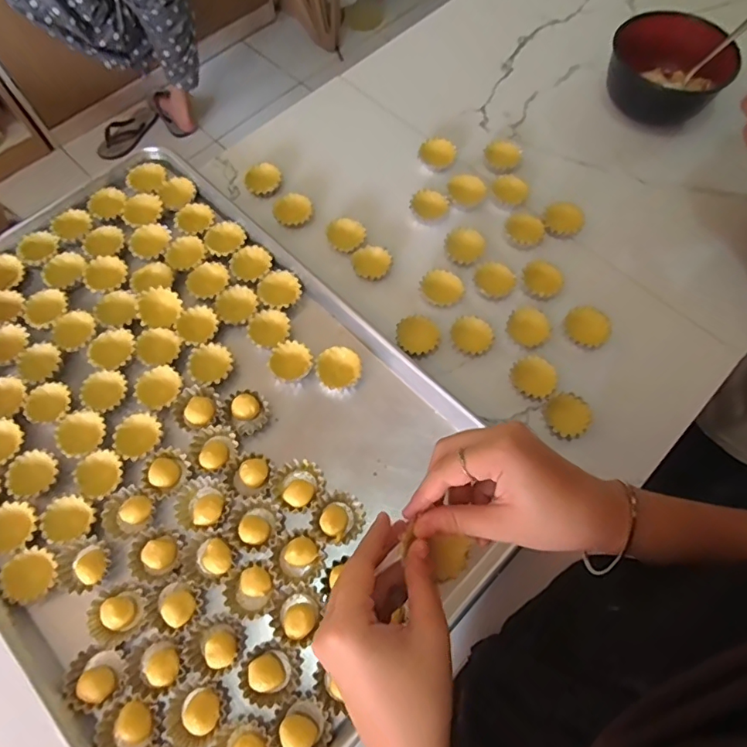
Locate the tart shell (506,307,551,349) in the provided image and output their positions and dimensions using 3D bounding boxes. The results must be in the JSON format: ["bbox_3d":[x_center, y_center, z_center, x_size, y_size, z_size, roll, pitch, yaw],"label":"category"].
[{"bbox_3d":[0.159,-0.047,0.511,0.039,0.013,0.042,0,67,0],"label":"tart shell"}]

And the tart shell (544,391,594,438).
[{"bbox_3d":[0.185,0.040,0.474,0.039,0.012,0.042,0,67,0],"label":"tart shell"}]

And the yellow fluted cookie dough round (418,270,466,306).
[{"bbox_3d":[0.073,-0.091,0.534,0.041,0.010,0.044,0,67,0],"label":"yellow fluted cookie dough round"}]

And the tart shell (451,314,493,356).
[{"bbox_3d":[0.101,-0.038,0.511,0.038,0.014,0.043,-23,69,-10],"label":"tart shell"}]

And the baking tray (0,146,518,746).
[{"bbox_3d":[-0.187,0.046,0.474,0.396,0.023,0.588,-42,73,-16],"label":"baking tray"}]

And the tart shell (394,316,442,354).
[{"bbox_3d":[0.045,-0.039,0.509,0.042,0.009,0.041,0,67,0],"label":"tart shell"}]

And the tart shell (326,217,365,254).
[{"bbox_3d":[-0.032,-0.157,0.566,0.045,0.010,0.041,22,69,9],"label":"tart shell"}]

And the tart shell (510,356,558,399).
[{"bbox_3d":[0.159,0.005,0.495,0.040,0.017,0.043,-39,72,-15],"label":"tart shell"}]

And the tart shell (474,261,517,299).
[{"bbox_3d":[0.131,-0.101,0.538,0.041,0.009,0.041,35,71,14],"label":"tart shell"}]

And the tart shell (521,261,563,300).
[{"bbox_3d":[0.179,-0.099,0.531,0.042,0.017,0.041,0,67,0],"label":"tart shell"}]

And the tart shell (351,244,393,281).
[{"bbox_3d":[-0.001,-0.122,0.550,0.043,0.010,0.040,-34,71,-13],"label":"tart shell"}]

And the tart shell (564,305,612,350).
[{"bbox_3d":[0.221,-0.047,0.516,0.038,0.018,0.045,-35,71,-14],"label":"tart shell"}]

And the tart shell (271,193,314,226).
[{"bbox_3d":[-0.093,-0.189,0.578,0.045,0.012,0.038,-1,67,0],"label":"tart shell"}]

